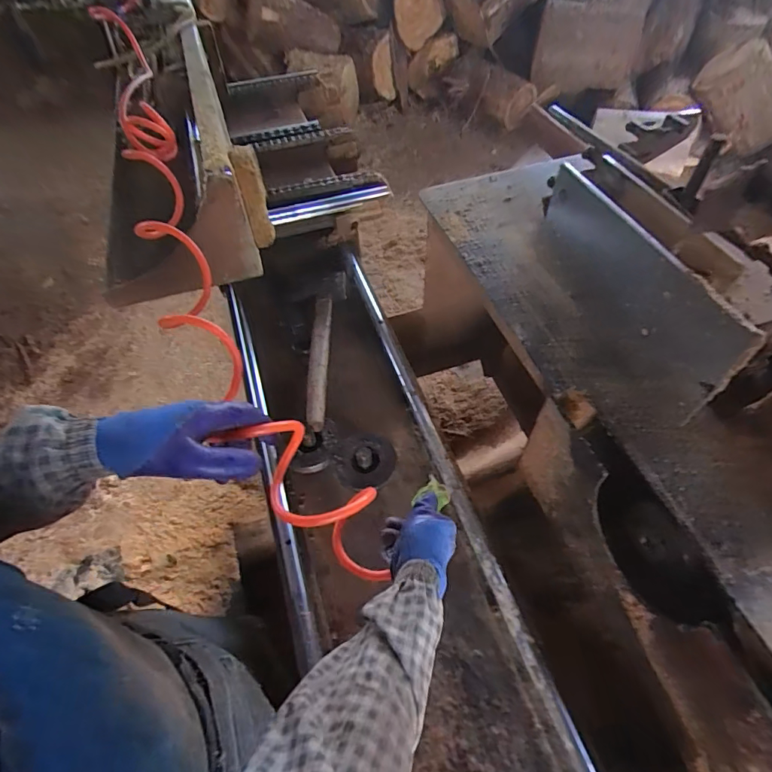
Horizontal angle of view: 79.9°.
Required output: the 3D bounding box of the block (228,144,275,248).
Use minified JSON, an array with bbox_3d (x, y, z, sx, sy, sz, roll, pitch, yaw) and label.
[{"bbox_3d":[-0.228,-0.325,0.802,0.039,0.166,0.046,-14,55,-7],"label":"block"}]

